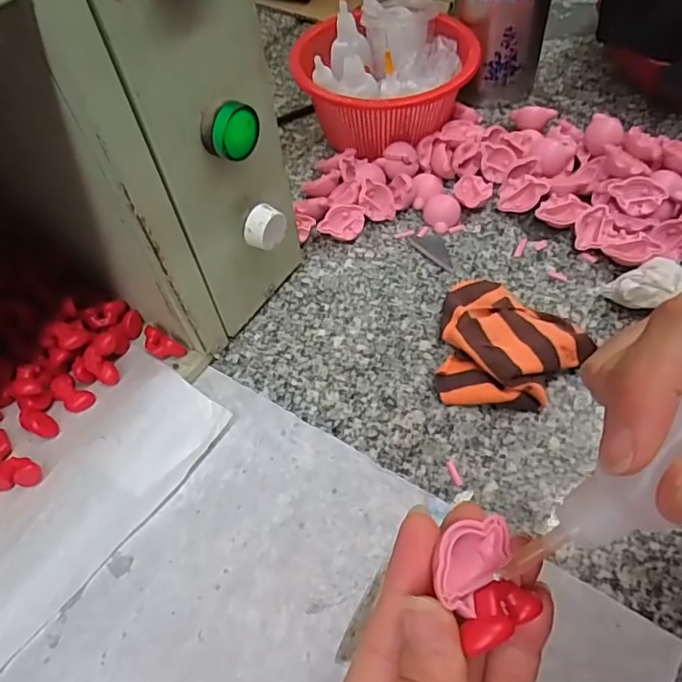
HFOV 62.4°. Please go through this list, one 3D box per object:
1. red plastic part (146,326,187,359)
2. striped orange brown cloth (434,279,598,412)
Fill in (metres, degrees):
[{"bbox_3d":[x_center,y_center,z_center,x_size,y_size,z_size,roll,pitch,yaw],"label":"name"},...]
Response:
[{"bbox_3d":[-0.115,0.002,0.359,0.030,0.010,0.015,30,60,5],"label":"red plastic part"},{"bbox_3d":[0.109,-0.003,0.358,0.087,0.024,0.098,7,55,10],"label":"striped orange brown cloth"}]

